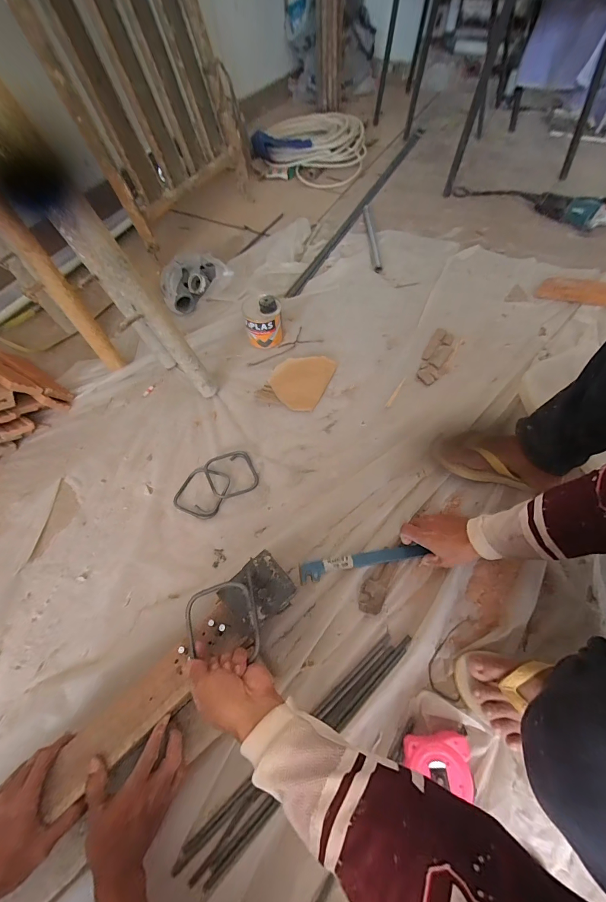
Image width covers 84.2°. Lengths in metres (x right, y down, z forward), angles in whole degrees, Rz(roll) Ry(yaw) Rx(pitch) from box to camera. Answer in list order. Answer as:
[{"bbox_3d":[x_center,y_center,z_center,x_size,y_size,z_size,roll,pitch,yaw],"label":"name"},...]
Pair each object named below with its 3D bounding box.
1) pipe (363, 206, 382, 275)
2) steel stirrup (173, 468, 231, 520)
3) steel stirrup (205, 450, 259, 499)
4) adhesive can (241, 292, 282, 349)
[{"bbox_3d":[0.228,-0.714,1.118,0.029,0.020,0.364,-2,60,1],"label":"pipe"},{"bbox_3d":[-0.204,0.080,0.675,0.100,0.016,0.101,18,63,12],"label":"steel stirrup"},{"bbox_3d":[-0.148,0.047,0.687,0.099,0.019,0.098,-21,62,-10],"label":"steel stirrup"},{"bbox_3d":[-0.100,-0.325,0.850,0.092,0.103,0.078,-10,61,-4],"label":"adhesive can"}]

